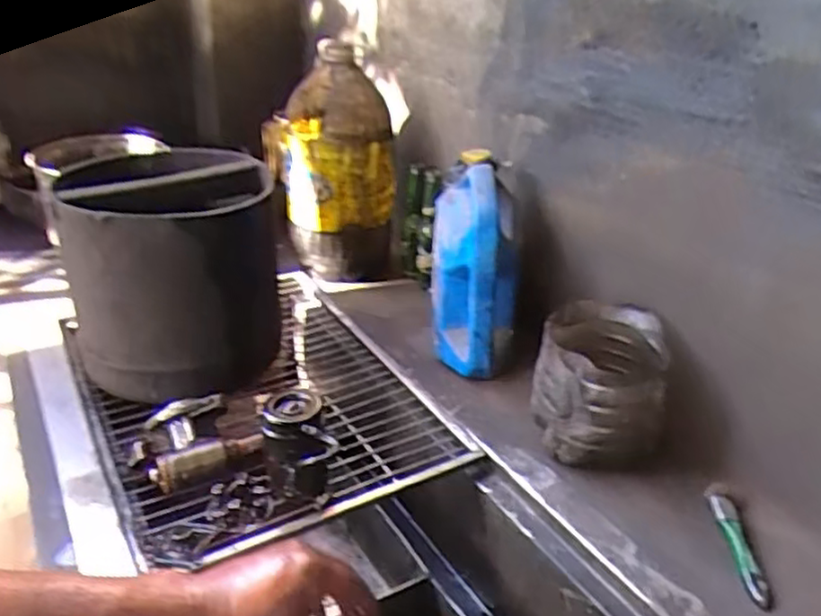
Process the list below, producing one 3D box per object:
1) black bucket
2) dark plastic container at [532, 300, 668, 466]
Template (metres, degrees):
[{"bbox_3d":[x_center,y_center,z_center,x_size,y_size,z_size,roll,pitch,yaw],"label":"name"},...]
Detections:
[{"bbox_3d":[-0.345,-0.067,1.057,0.279,0.257,0.272,-3,28,-11],"label":"black bucket"},{"bbox_3d":[0.238,0.106,0.920,0.157,0.164,0.161,9,28,12],"label":"dark plastic container"}]

